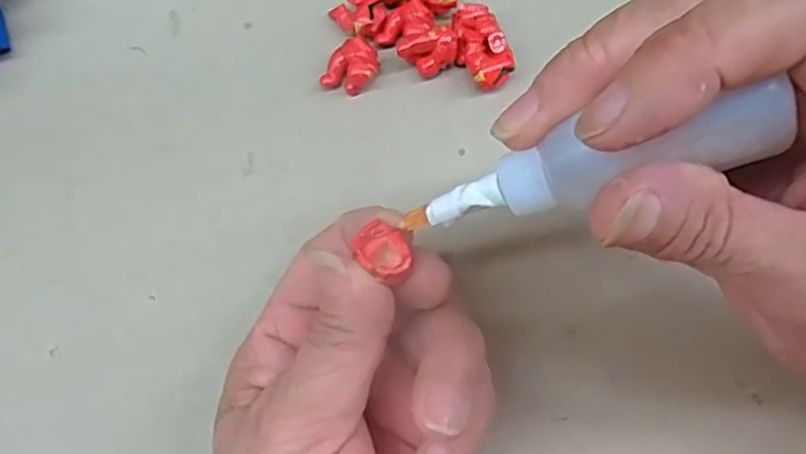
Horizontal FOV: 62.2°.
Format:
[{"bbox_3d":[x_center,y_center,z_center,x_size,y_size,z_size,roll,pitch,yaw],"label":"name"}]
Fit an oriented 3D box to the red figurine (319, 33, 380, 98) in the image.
[{"bbox_3d":[-0.019,-0.063,0.260,0.018,0.013,0.023,27,76,8],"label":"red figurine"}]

